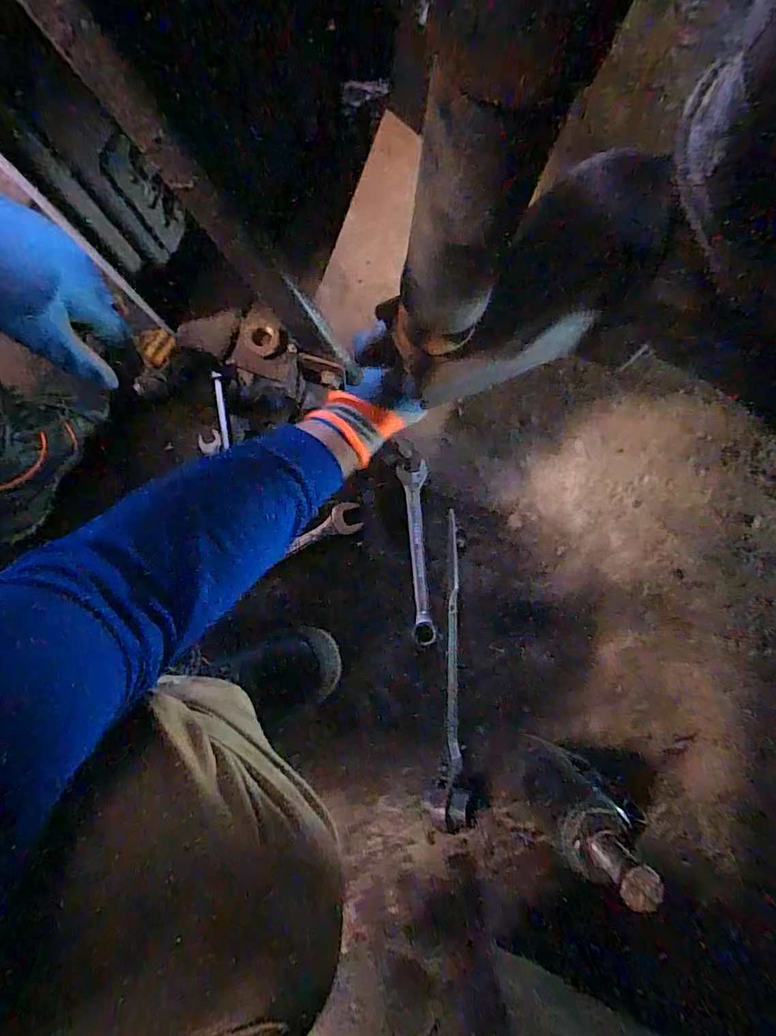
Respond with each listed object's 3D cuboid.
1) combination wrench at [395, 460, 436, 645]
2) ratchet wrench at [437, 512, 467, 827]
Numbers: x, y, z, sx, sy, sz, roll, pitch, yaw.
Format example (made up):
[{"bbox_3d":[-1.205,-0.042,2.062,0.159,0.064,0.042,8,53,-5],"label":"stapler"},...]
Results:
[{"bbox_3d":[0.042,0.044,0.643,0.039,0.014,0.230,-6,83,0],"label":"combination wrench"},{"bbox_3d":[0.085,0.173,0.613,0.030,0.030,0.368,4,83,1],"label":"ratchet wrench"}]

